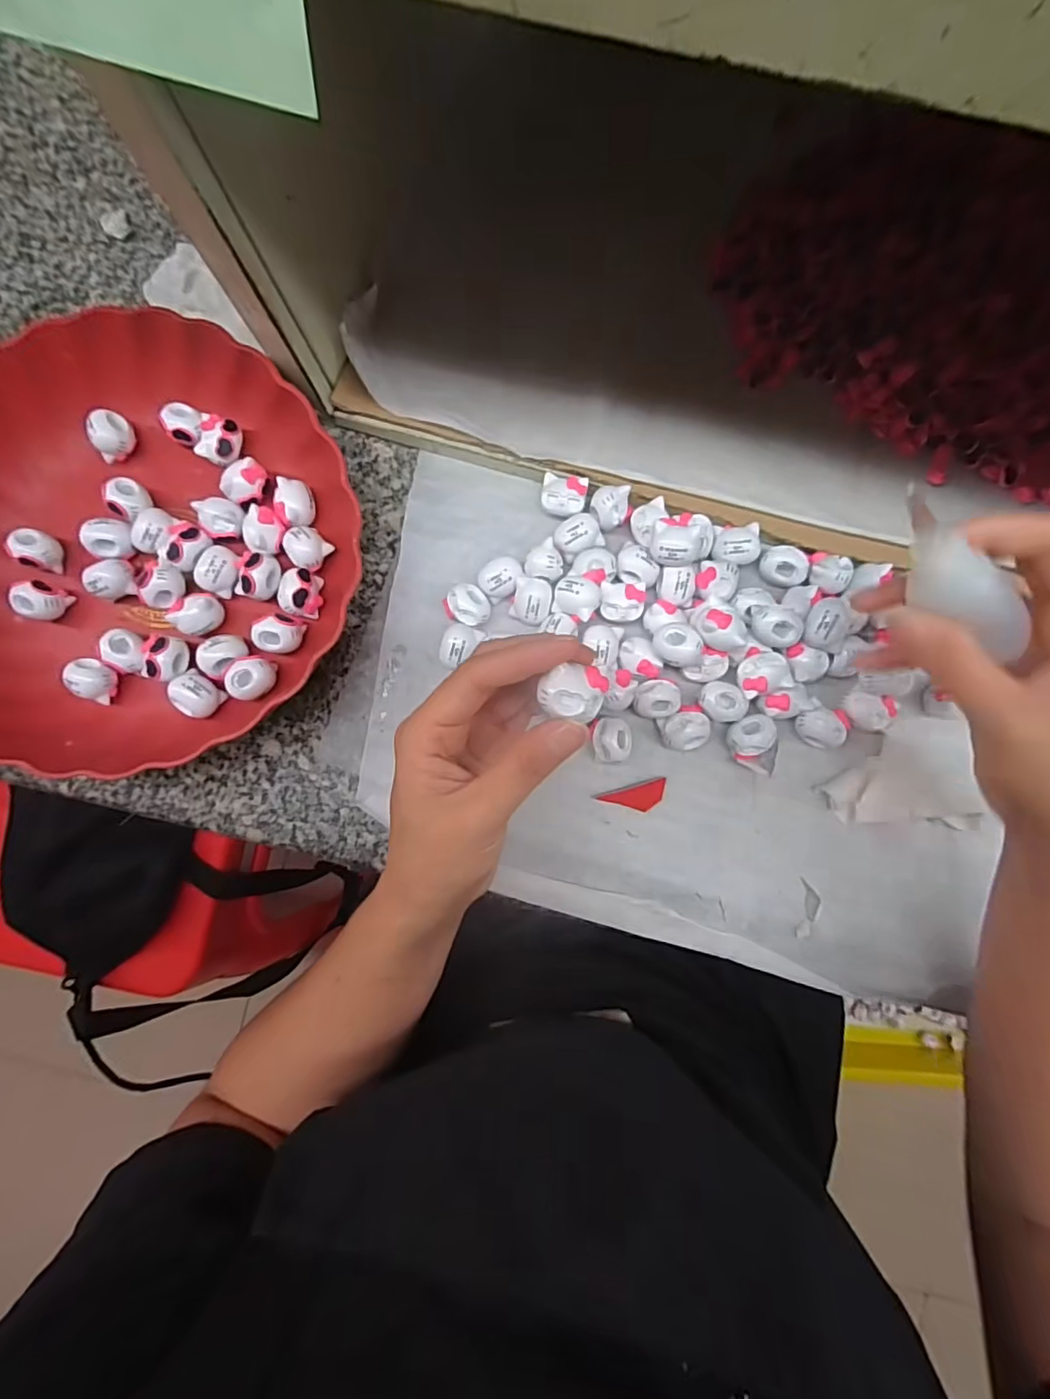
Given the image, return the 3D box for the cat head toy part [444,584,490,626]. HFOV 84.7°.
[{"bbox_3d":[-0.031,-0.051,0.320,0.024,0.020,0.023,-1,83,5],"label":"cat head toy part"}]

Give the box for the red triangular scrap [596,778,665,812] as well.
[{"bbox_3d":[0.060,0.054,0.311,0.036,0.004,0.014,-17,82,2],"label":"red triangular scrap"}]

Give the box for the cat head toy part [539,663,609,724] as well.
[{"bbox_3d":[0.018,-0.003,0.213,0.024,0.012,0.020,5,83,6],"label":"cat head toy part"}]

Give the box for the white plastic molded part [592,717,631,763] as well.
[{"bbox_3d":[0.047,0.022,0.309,0.020,0.014,0.023,3,83,5],"label":"white plastic molded part"}]

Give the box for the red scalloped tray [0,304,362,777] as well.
[{"bbox_3d":[-0.215,-0.091,0.321,0.241,0.053,0.248,-22,81,2],"label":"red scalloped tray"}]

